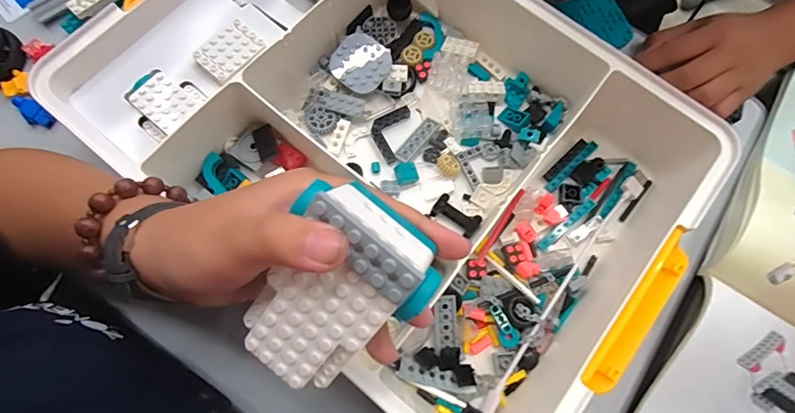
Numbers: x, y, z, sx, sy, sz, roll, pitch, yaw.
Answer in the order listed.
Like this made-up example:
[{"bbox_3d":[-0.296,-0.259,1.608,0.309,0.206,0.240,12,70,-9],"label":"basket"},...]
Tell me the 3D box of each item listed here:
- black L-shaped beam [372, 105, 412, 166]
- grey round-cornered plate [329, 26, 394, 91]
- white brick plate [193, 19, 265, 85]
[{"bbox_3d":[-0.008,-0.064,0.368,0.027,0.005,0.055,16,74,2],"label":"black L-shaped beam"},{"bbox_3d":[-0.030,-0.126,0.374,0.047,0.011,0.050,34,83,3],"label":"grey round-cornered plate"},{"bbox_3d":[-0.124,-0.116,0.320,0.031,0.006,0.046,41,71,-4],"label":"white brick plate"}]

